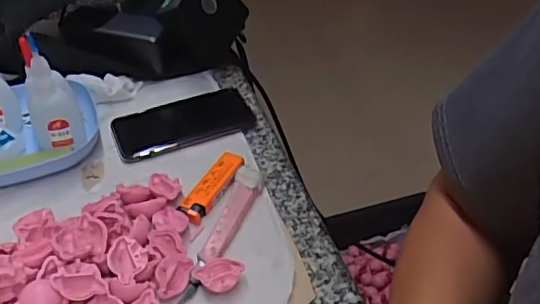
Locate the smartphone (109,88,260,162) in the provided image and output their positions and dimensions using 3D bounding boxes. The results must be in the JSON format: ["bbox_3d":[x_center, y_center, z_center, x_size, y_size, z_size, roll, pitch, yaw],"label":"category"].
[{"bbox_3d":[-0.088,-0.032,0.566,0.140,0.008,0.072,-16,44,-21],"label":"smartphone"}]

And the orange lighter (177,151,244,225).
[{"bbox_3d":[-0.050,0.028,0.495,0.025,0.009,0.080,22,44,21],"label":"orange lighter"}]

